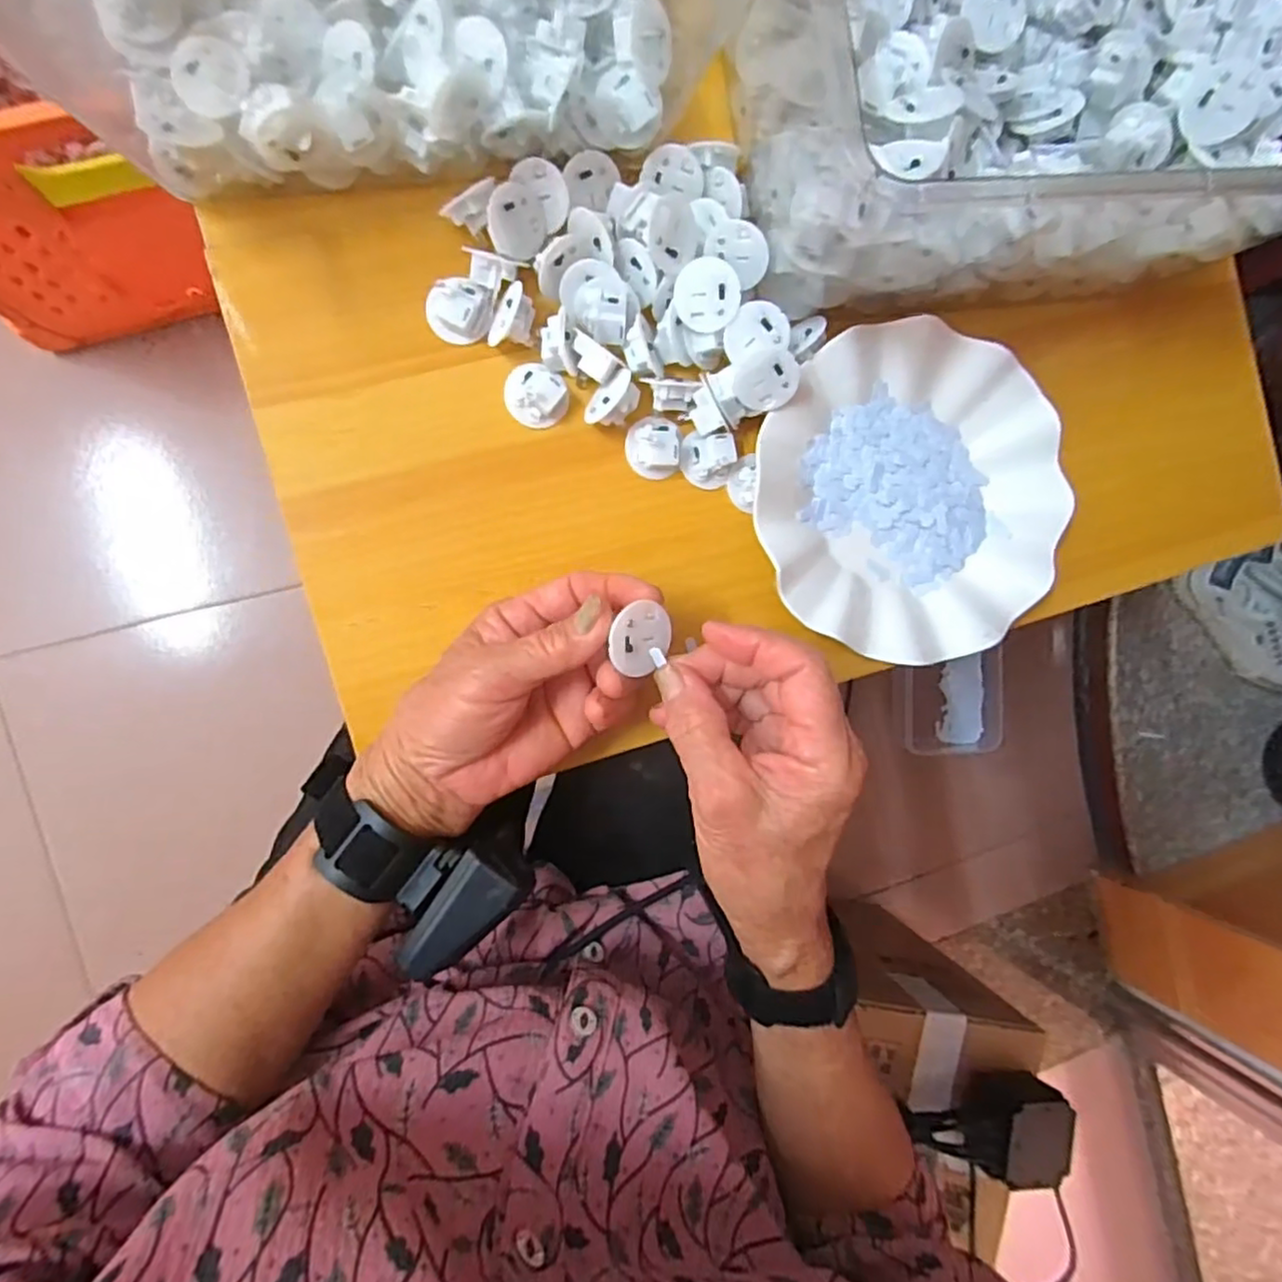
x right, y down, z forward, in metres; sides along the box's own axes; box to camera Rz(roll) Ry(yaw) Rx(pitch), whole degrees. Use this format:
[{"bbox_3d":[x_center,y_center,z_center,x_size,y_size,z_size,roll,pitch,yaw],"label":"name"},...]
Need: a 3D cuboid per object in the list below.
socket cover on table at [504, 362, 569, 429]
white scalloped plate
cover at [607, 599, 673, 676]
[{"bbox_3d":[-0.054,-0.127,0.346,0.033,0.016,0.029,13,88,-10],"label":"socket cover on table"},{"bbox_3d":[0.152,-0.081,0.378,0.179,0.022,0.179,0,91,-10],"label":"white scalloped plate"},{"bbox_3d":[-0.001,-0.001,0.290,0.028,0.014,0.028,8,94,-39],"label":"cover"}]

